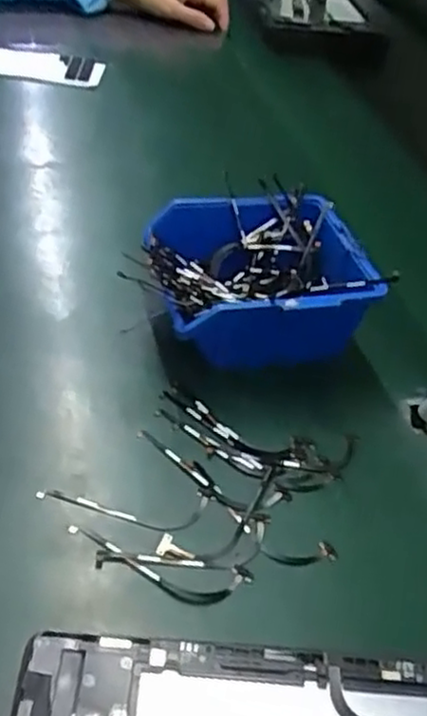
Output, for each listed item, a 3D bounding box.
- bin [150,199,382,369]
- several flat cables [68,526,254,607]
[{"bbox_3d":[0.027,-0.044,0.450,0.130,0.061,0.119,-6,44,-15],"label":"bin"},{"bbox_3d":[-0.026,0.094,0.335,0.086,0.004,0.026,17,43,10],"label":"several flat cables"}]

